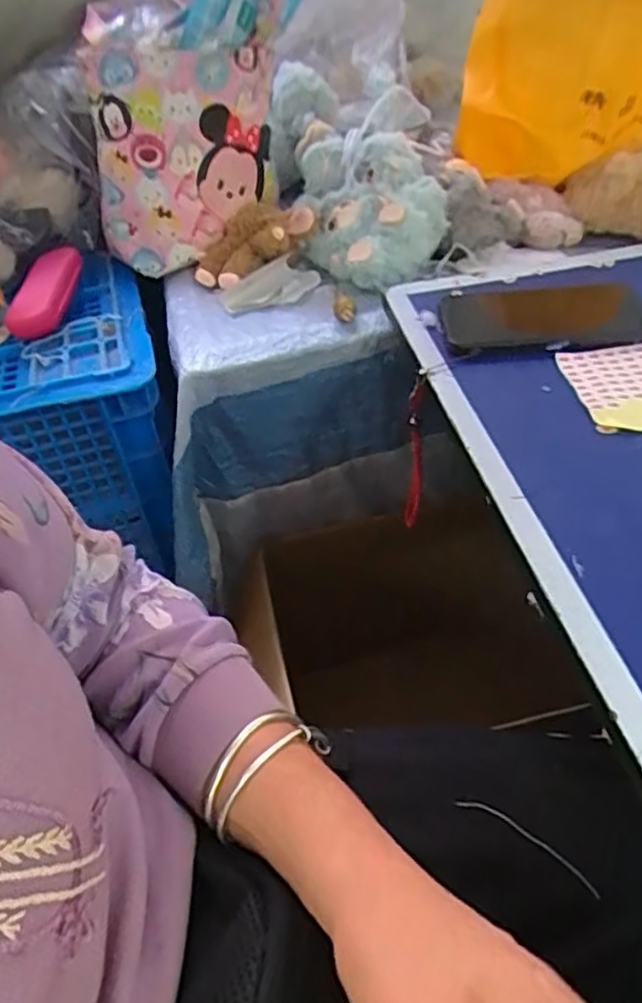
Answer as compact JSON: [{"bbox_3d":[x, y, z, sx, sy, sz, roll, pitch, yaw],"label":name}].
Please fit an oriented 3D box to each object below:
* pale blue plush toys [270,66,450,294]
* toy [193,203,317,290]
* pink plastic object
[{"bbox_3d":[0.031,-0.361,0.741,0.139,0.124,0.314,-12,46,-7],"label":"pale blue plush toys"},{"bbox_3d":[-0.070,-0.266,0.695,0.121,0.051,0.073,-30,51,-23],"label":"toy"},{"bbox_3d":[-0.272,-0.210,0.672,0.049,0.022,0.111,16,72,19],"label":"pink plastic object"}]

